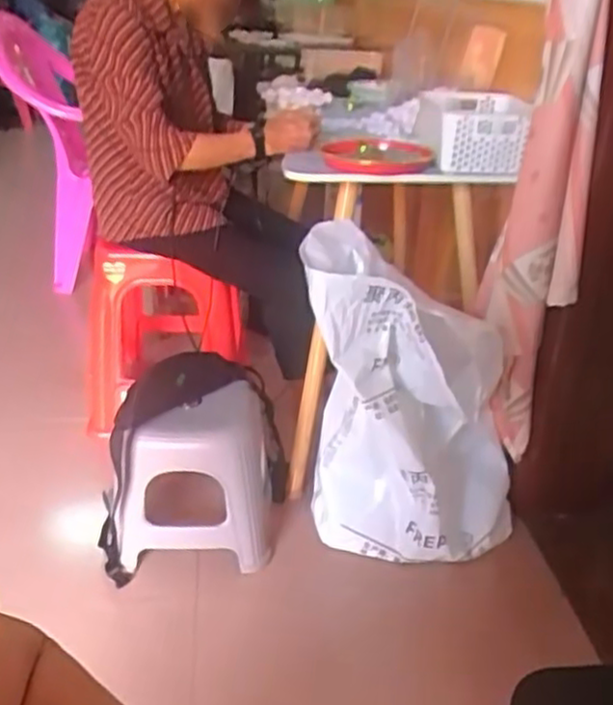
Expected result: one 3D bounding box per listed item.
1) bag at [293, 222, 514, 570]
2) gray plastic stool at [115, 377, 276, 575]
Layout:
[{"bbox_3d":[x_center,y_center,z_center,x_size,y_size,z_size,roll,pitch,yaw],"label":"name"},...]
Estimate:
[{"bbox_3d":[0.206,0.111,1.351,0.431,0.610,0.206,7,30,9],"label":"bag"},{"bbox_3d":[-0.215,0.239,1.404,0.288,0.330,0.247,-1,30,-4],"label":"gray plastic stool"}]

